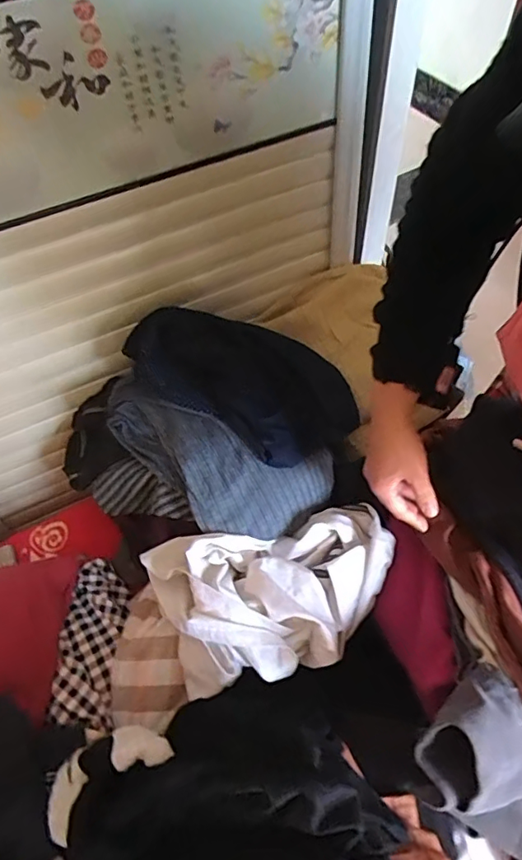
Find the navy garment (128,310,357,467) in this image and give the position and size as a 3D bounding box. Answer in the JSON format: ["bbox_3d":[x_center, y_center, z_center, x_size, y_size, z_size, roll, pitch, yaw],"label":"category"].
[{"bbox_3d":[-0.025,-0.081,0.745,0.315,0.105,0.180,27,62,20],"label":"navy garment"}]

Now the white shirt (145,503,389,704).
[{"bbox_3d":[0.018,0.204,0.661,0.318,0.087,0.195,-13,57,-5],"label":"white shirt"}]

